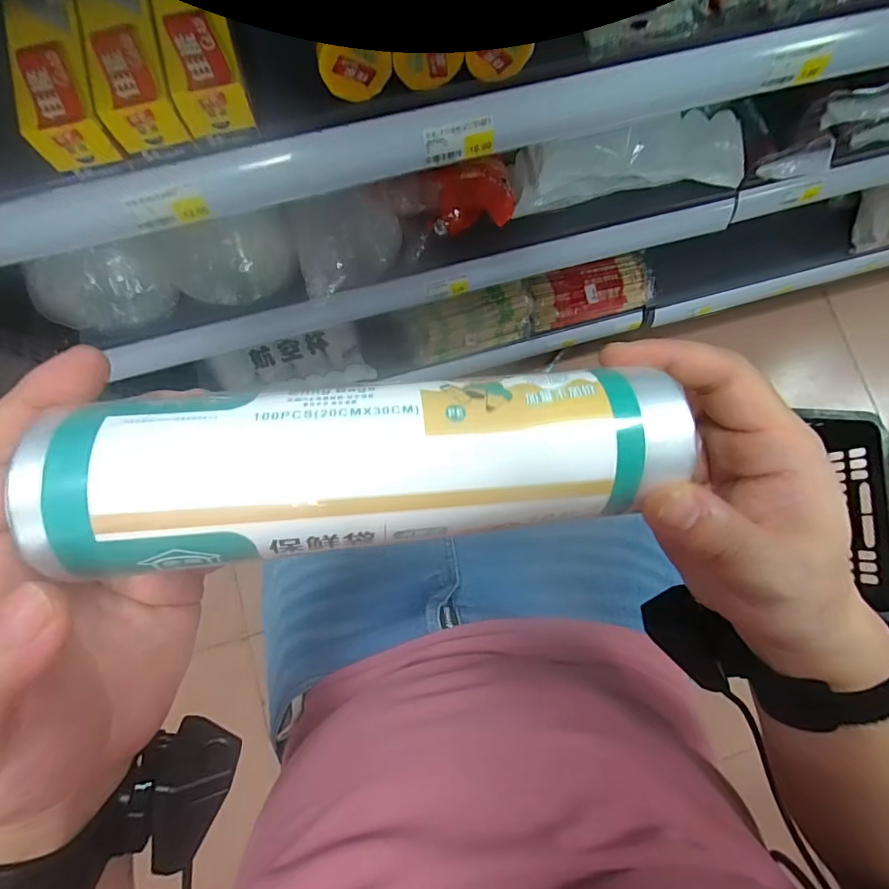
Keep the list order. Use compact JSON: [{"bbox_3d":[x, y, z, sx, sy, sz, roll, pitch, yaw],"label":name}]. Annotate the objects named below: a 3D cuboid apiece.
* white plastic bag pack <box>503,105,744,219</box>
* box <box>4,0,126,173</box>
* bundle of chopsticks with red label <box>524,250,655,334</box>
[{"bbox_3d":[0.217,-0.329,0.546,0.268,0.097,0.059,-7,80,-2],"label":"white plastic bag pack"},{"bbox_3d":[-0.267,-0.250,0.328,0.045,0.034,0.100,-17,80,-4],"label":"box"},{"bbox_3d":[0.286,-0.302,0.926,0.247,0.048,0.100,-16,80,-4],"label":"bundle of chopsticks with red label"}]

